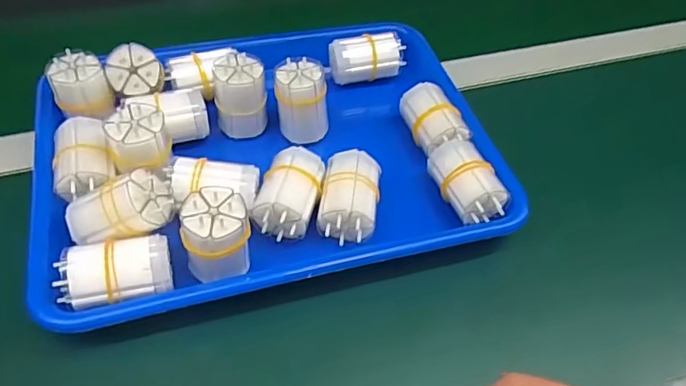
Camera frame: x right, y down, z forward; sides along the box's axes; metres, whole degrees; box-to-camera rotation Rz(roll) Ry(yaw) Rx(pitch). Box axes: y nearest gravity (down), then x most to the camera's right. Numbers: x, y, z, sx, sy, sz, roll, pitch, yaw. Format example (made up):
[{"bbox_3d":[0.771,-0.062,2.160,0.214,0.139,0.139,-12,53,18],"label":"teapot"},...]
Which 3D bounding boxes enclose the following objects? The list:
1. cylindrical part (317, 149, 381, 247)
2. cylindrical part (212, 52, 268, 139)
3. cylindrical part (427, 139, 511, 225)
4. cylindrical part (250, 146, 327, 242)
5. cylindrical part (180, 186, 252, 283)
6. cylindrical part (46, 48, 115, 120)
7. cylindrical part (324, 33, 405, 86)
[{"bbox_3d":[0.004,0.005,0.386,0.039,0.040,0.060,8,50,1],"label":"cylindrical part"},{"bbox_3d":[-0.080,-0.076,0.426,0.038,0.056,0.034,-2,50,-7],"label":"cylindrical part"},{"bbox_3d":[0.092,-0.007,0.401,0.044,0.039,0.064,-9,52,-13],"label":"cylindrical part"},{"bbox_3d":[-0.037,0.001,0.380,0.041,0.037,0.061,9,50,2],"label":"cylindrical part"},{"bbox_3d":[-0.079,0.029,0.340,0.039,0.058,0.034,-12,53,-15],"label":"cylindrical part"},{"bbox_3d":[-0.194,-0.078,0.405,0.040,0.042,0.040,-15,53,-17],"label":"cylindrical part"},{"bbox_3d":[0.021,-0.121,0.483,0.064,0.034,0.032,-7,51,-11],"label":"cylindrical part"}]

